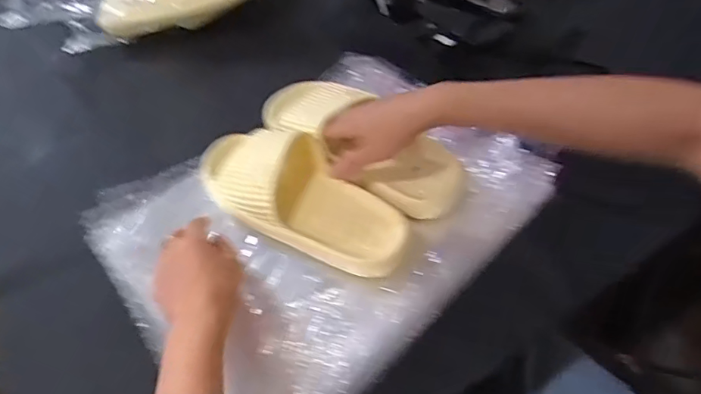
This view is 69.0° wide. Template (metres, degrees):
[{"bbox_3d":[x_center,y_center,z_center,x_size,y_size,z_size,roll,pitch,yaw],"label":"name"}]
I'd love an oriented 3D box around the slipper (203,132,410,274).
[{"bbox_3d":[-0.061,-0.008,0.515,0.248,0.058,0.099,32,61,27],"label":"slipper"}]

